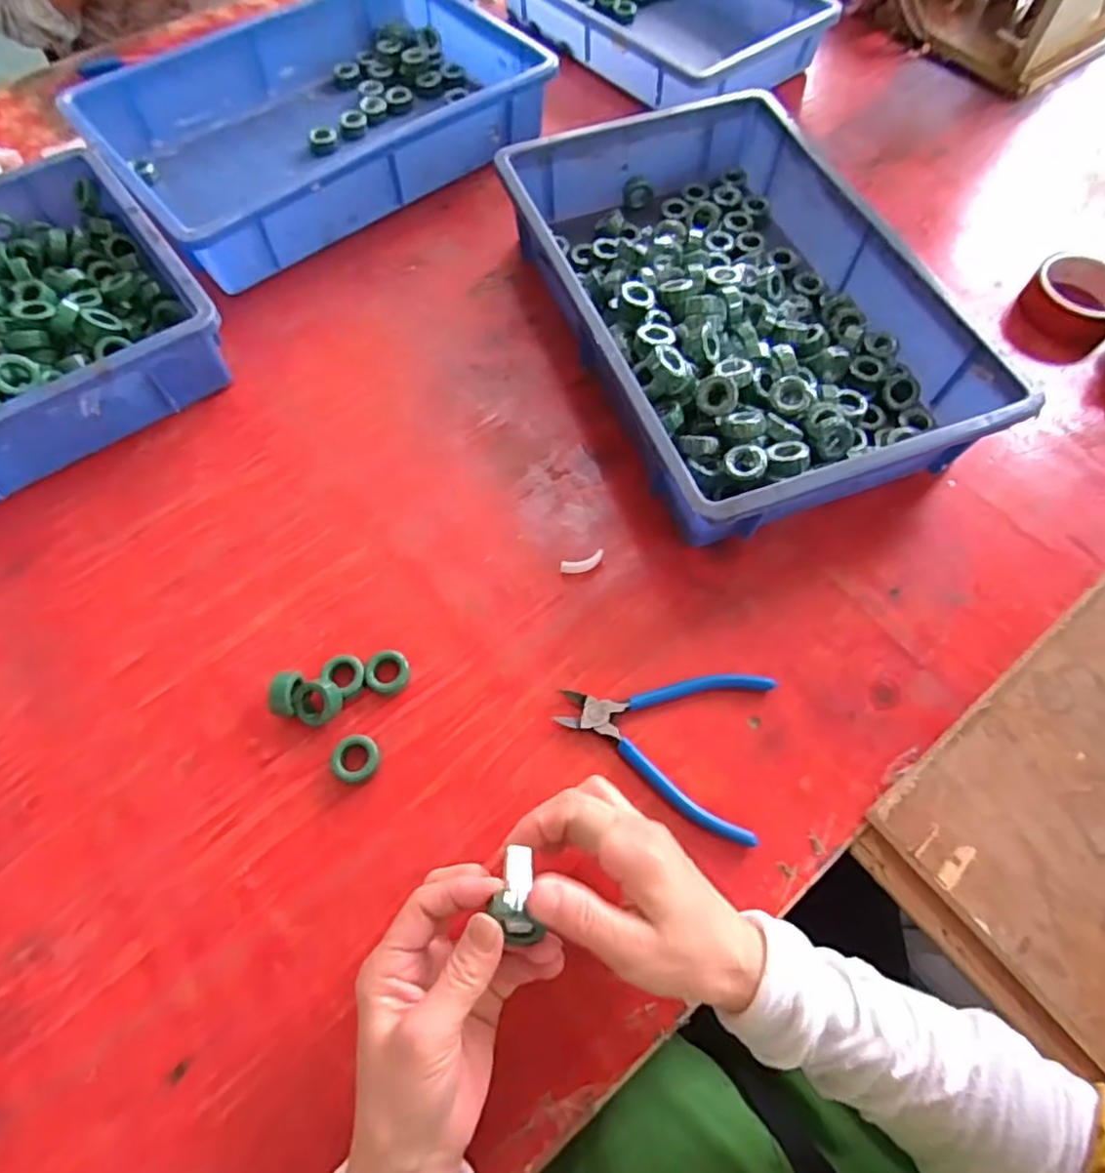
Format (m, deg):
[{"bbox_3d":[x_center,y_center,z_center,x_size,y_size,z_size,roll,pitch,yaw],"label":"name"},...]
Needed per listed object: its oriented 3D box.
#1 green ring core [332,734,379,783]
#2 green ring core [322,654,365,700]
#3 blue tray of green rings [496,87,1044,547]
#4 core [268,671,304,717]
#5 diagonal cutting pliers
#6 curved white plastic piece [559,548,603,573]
[{"bbox_3d":[-0.132,0.116,0.436,0.029,0.010,0.031,0,64,0],"label":"green ring core"},{"bbox_3d":[-0.148,0.062,0.461,0.030,0.014,0.027,28,67,13],"label":"green ring core"},{"bbox_3d":[0.155,-0.254,0.580,0.284,0.084,0.438,-19,66,-9],"label":"blue tray of green rings"},{"bbox_3d":[-0.182,0.074,0.446,0.017,0.027,0.030,7,64,3],"label":"core"},{"bbox_3d":[0.075,0.102,0.449,0.140,0.010,0.112,14,65,7],"label":"diagonal cutting pliers"},{"bbox_3d":[0.024,-0.017,0.507,0.035,0.013,0.012,-17,65,-8],"label":"curved white plastic piece"}]

